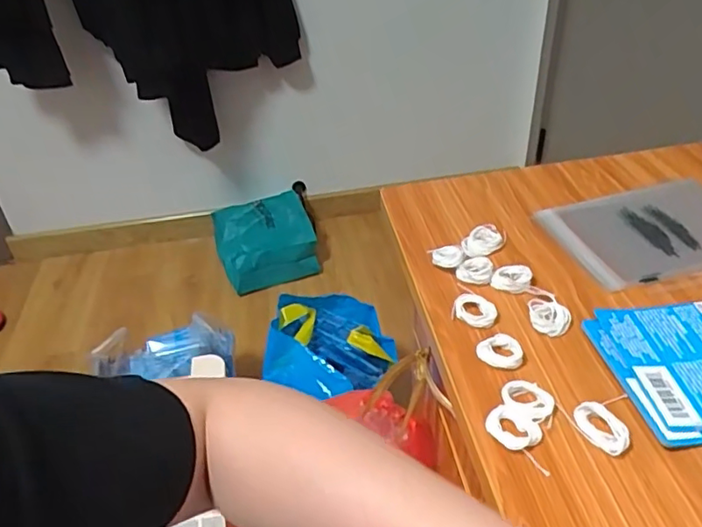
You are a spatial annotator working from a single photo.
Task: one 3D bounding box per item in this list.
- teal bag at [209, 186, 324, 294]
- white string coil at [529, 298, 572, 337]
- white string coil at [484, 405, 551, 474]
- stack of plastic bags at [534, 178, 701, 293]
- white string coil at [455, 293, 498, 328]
[{"bbox_3d":[-0.265,-0.075,1.752,0.266,0.162,0.300,-17,39,-15],"label":"teal bag"},{"bbox_3d":[0.156,0.041,0.460,0.031,0.007,0.032,-3,38,3],"label":"white string coil"},{"bbox_3d":[0.110,0.111,0.377,0.048,0.007,0.028,28,49,35],"label":"white string coil"},{"bbox_3d":[0.291,-0.029,0.545,0.192,0.009,0.144,-14,39,-11],"label":"stack of plastic bags"},{"bbox_3d":[0.100,0.037,0.470,0.035,0.006,0.026,21,45,29],"label":"white string coil"}]

